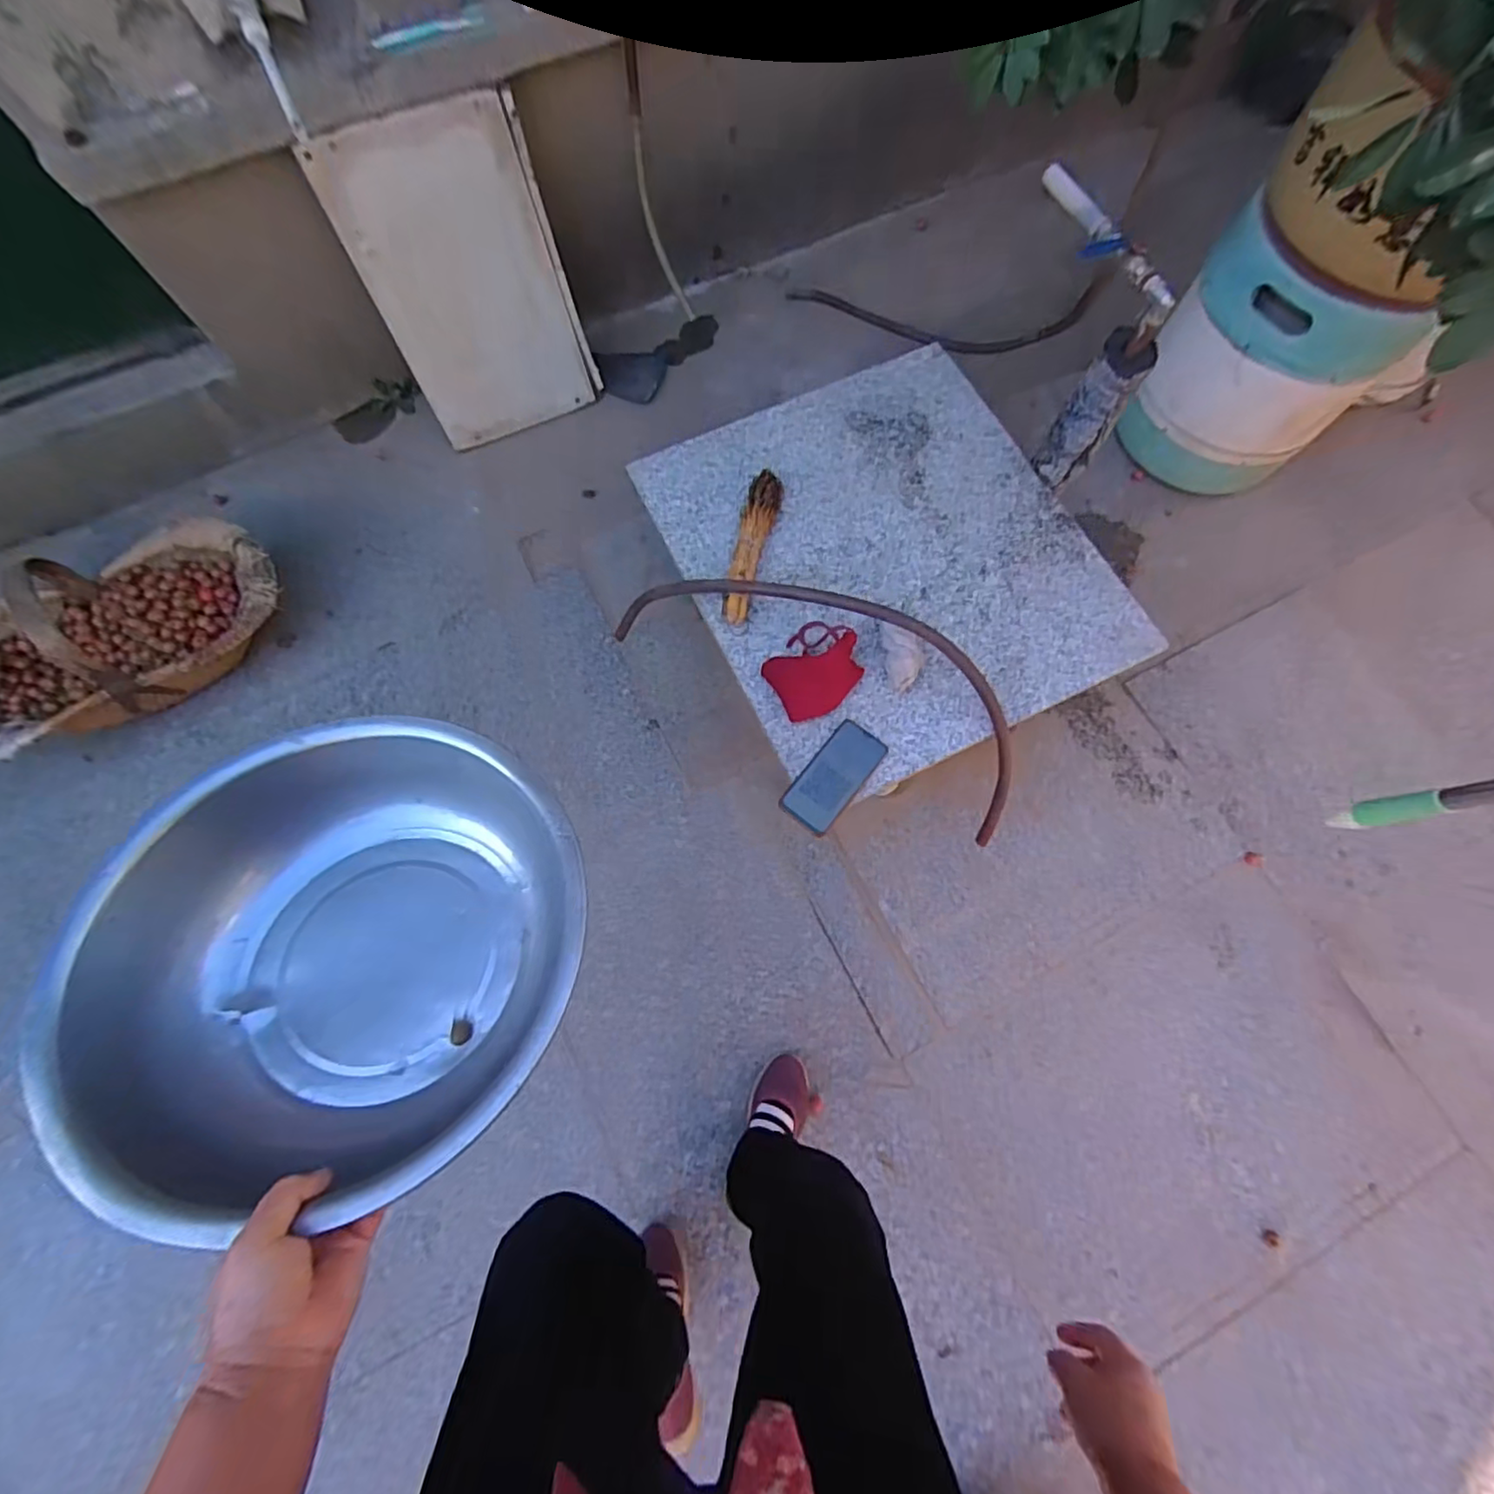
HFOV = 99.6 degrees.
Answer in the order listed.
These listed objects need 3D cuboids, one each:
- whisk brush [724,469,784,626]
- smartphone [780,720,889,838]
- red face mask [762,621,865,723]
[{"bbox_3d":[0.004,-0.308,0.971,0.054,0.038,0.270,14,73,6],"label":"whisk brush"},{"bbox_3d":[0.120,0.041,0.867,0.078,0.012,0.164,36,76,12],"label":"smartphone"},{"bbox_3d":[0.097,-0.114,0.901,0.117,0.041,0.142,38,76,12],"label":"red face mask"}]

